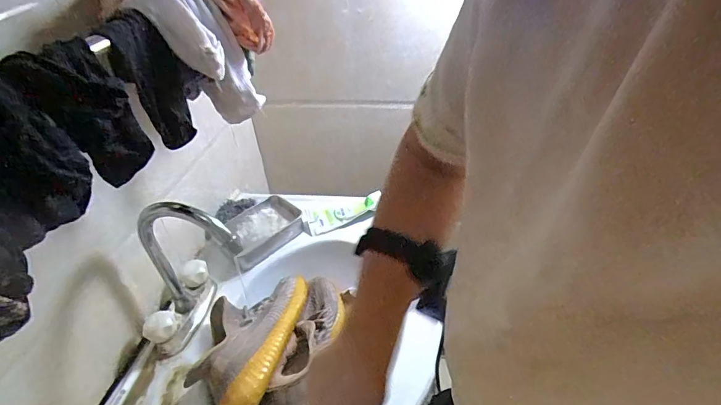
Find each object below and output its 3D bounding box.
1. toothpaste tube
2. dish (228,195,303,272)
[{"bbox_3d":[-0.030,0.017,0.792,0.149,0.039,0.051,-13,39,-11],"label":"toothpaste tube"},{"bbox_3d":[-0.180,0.051,0.776,0.150,0.041,0.098,-33,47,-32],"label":"dish"}]

